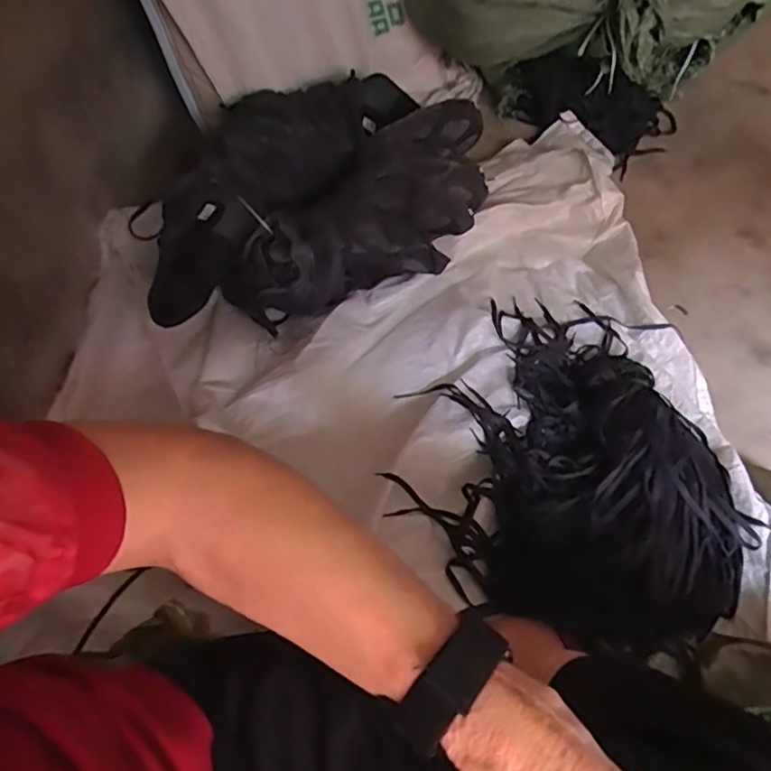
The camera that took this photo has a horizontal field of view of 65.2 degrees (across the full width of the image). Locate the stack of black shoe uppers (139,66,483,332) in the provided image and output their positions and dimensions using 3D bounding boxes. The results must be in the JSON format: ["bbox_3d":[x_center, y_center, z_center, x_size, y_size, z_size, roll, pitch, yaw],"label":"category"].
[{"bbox_3d":[-0.114,-0.323,0.993,0.569,0.230,0.397,-22,60,-11],"label":"stack of black shoe uppers"}]

